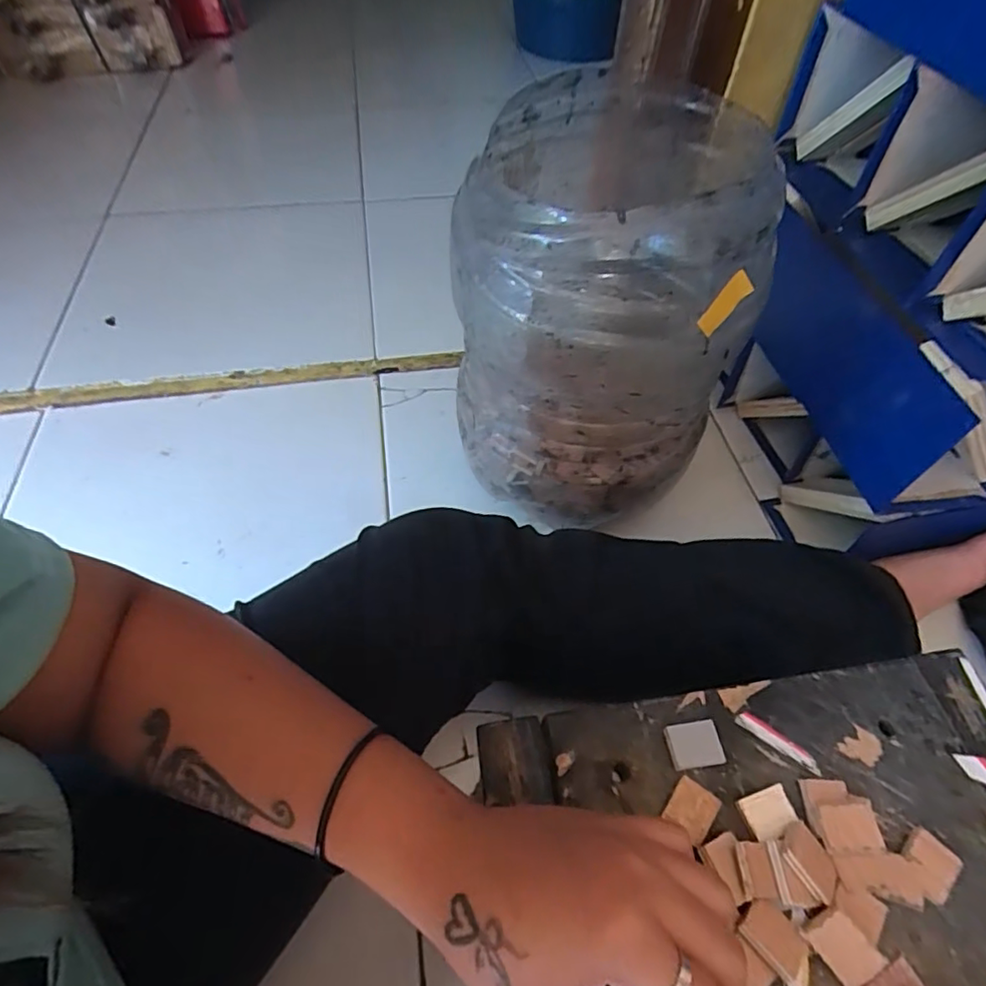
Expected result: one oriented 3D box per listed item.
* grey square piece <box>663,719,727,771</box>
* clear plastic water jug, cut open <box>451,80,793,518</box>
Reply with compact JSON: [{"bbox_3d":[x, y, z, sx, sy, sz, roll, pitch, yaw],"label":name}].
[{"bbox_3d":[0.099,0.125,0.282,0.025,0.010,0.020,-6,54,-4],"label":"grey square piece"},{"bbox_3d":[0.083,-0.163,0.498,0.224,0.265,0.259,1,54,0],"label":"clear plastic water jug, cut open"}]

